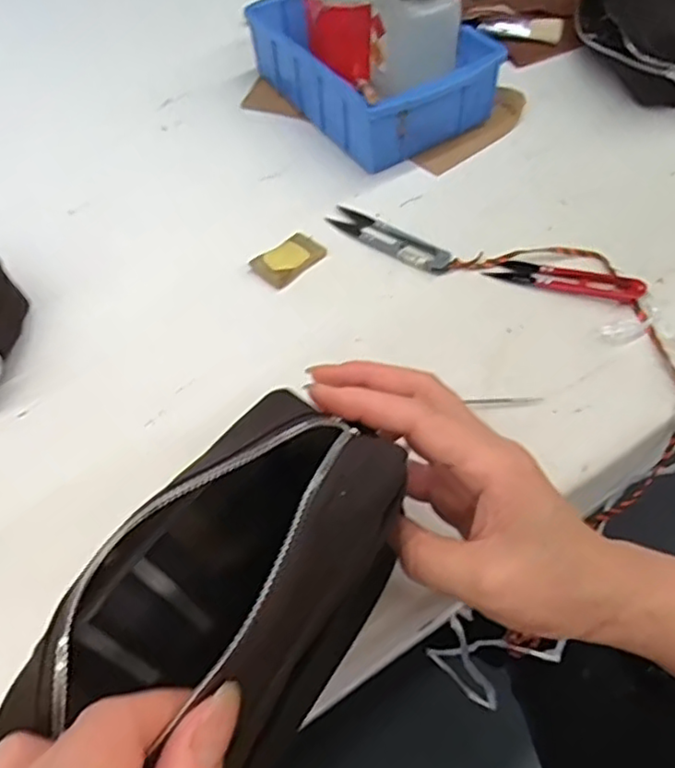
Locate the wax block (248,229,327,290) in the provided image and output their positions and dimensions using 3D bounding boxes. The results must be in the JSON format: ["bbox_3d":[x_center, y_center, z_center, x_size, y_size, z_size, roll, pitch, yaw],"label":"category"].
[{"bbox_3d":[-0.034,-0.090,0.472,0.031,0.010,0.051,38,66,26],"label":"wax block"}]

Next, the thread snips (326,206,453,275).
[{"bbox_3d":[0.037,-0.106,0.479,0.101,0.006,0.025,34,64,24],"label":"thread snips"}]

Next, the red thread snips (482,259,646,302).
[{"bbox_3d":[0.154,-0.071,0.443,0.095,0.009,0.024,20,59,18],"label":"red thread snips"}]

